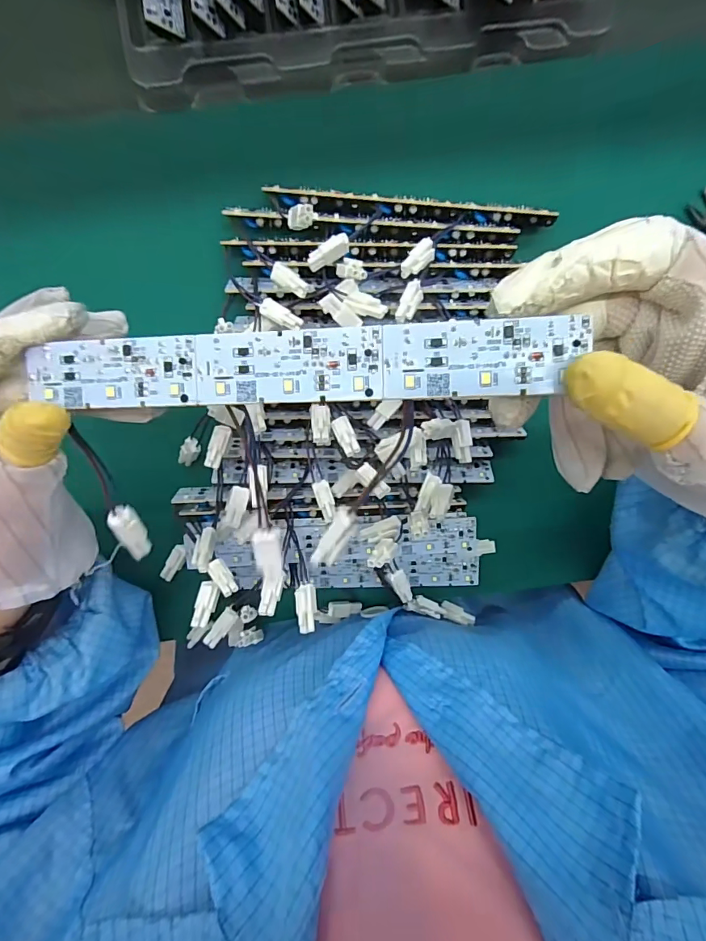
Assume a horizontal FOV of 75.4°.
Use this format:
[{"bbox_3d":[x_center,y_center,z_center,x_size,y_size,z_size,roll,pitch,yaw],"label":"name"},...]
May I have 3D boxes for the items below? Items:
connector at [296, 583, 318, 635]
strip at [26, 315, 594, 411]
[{"bbox_3d":[-0.026,0.078,0.259,0.012,0.004,0.027,-4,66,-1],"label":"connector"},{"bbox_3d":[-0.021,-0.035,0.153,0.181,0.004,0.024,-1,94,7],"label":"strip"}]

